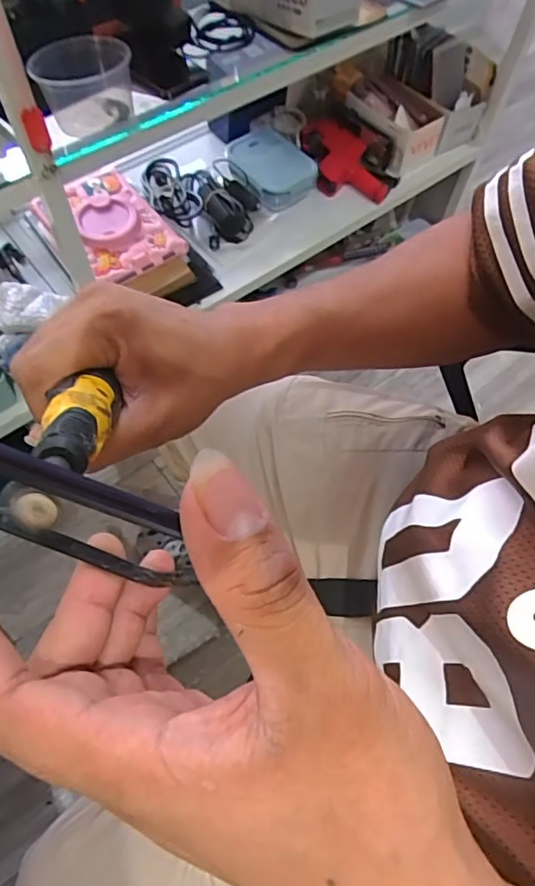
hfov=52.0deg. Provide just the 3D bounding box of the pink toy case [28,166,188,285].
[{"bbox_3d":[-0.258,-0.361,0.910,0.211,0.038,0.164,42,69,17],"label":"pink toy case"}]

